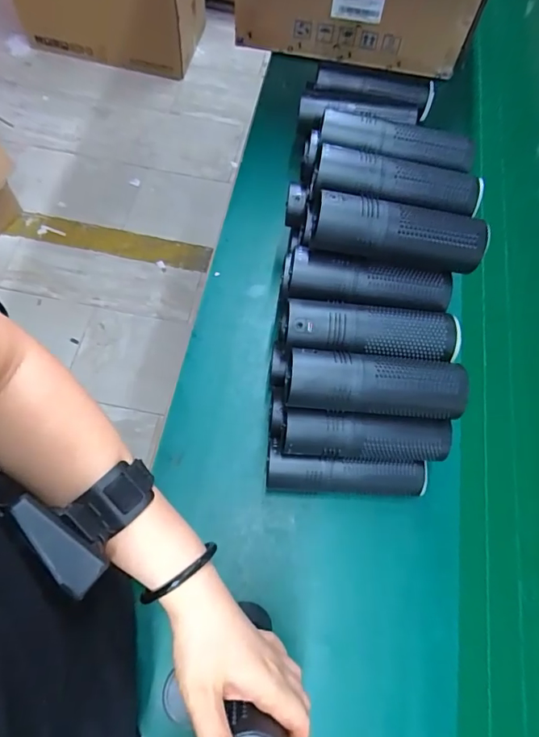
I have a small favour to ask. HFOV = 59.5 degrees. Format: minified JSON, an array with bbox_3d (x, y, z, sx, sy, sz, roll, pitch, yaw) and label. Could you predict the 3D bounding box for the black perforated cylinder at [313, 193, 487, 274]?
[{"bbox_3d":[0.124,-0.132,0.455,0.171,0.049,0.046,8,65,-1],"label":"black perforated cylinder"}]

